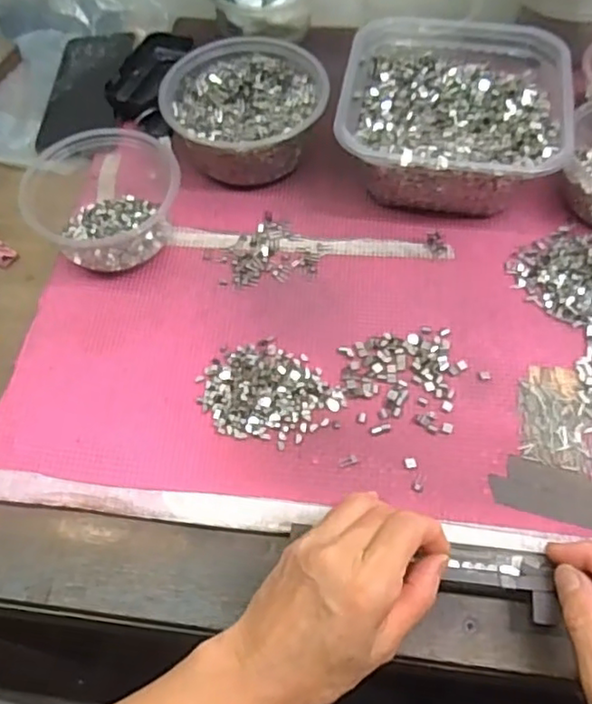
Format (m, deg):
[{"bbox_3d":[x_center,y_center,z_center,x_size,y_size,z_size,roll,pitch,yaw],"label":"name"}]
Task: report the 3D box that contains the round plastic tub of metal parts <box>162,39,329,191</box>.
[{"bbox_3d":[-0.044,-0.205,0.546,0.131,0.057,0.127,-1,58,1],"label":"round plastic tub of metal parts"}]

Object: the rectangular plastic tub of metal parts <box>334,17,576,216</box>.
[{"bbox_3d":[0.126,-0.194,0.530,0.172,0.074,0.176,9,60,7],"label":"rectangular plastic tub of metal parts"}]

